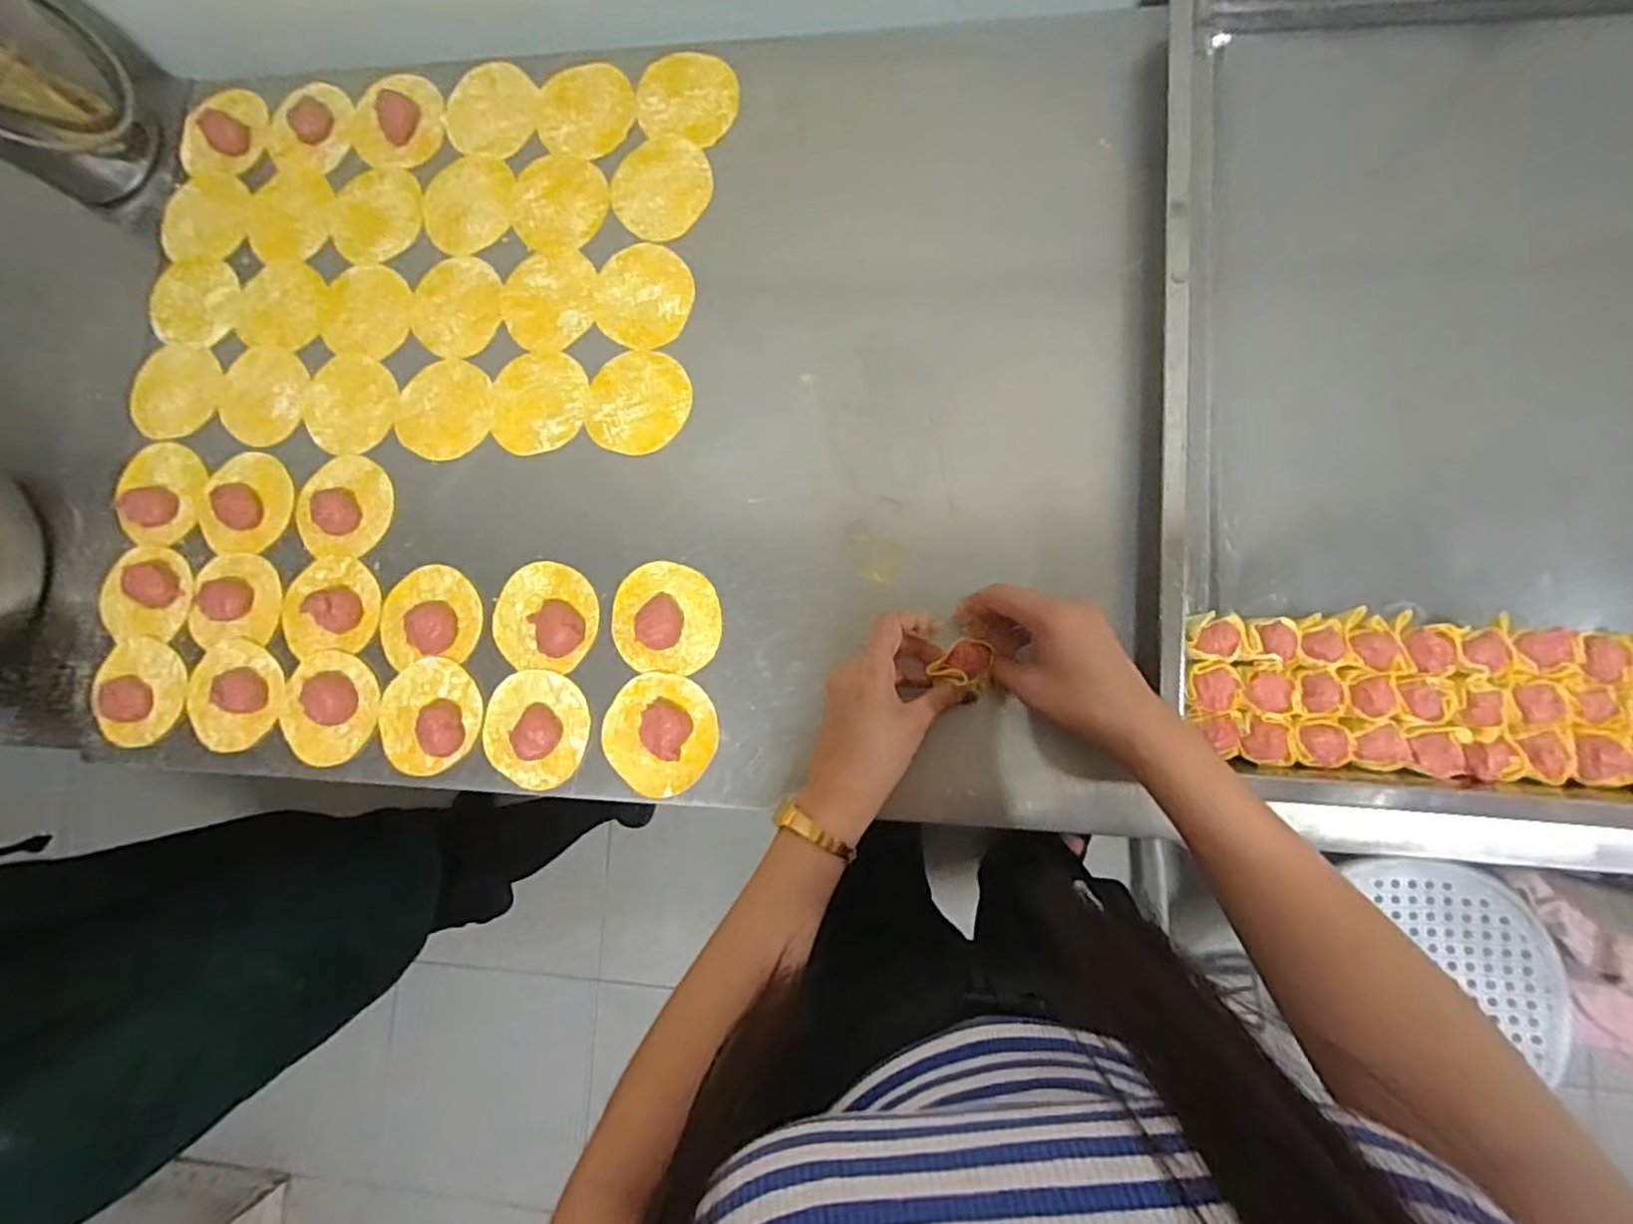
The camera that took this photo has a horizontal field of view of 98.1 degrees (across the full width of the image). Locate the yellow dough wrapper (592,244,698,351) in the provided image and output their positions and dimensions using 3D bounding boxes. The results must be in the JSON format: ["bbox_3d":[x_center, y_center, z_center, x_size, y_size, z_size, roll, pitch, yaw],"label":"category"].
[{"bbox_3d":[-0.135,-0.248,0.556,0.079,0.004,0.082,-1,83,6],"label":"yellow dough wrapper"}]

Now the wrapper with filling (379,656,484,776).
[{"bbox_3d":[-0.293,0.077,0.527,0.076,0.030,0.083,-3,83,6],"label":"wrapper with filling"}]

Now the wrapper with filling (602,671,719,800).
[{"bbox_3d":[-0.115,0.086,0.503,0.083,0.018,0.084,-1,83,6],"label":"wrapper with filling"}]

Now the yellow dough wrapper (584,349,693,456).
[{"bbox_3d":[-0.138,-0.162,0.545,0.080,0.004,0.081,-1,80,8],"label":"yellow dough wrapper"}]

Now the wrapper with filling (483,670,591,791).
[{"bbox_3d":[-0.207,0.084,0.515,0.081,0.020,0.078,-1,83,6],"label":"wrapper with filling"}]

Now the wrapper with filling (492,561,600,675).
[{"bbox_3d":[-0.205,0.003,0.527,0.079,0.017,0.080,-1,83,6],"label":"wrapper with filling"}]

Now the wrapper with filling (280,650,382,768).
[{"bbox_3d":[-0.375,0.070,0.537,0.079,0.016,0.075,-1,83,6],"label":"wrapper with filling"}]

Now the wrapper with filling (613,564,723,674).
[{"bbox_3d":[-0.112,0.003,0.513,0.081,0.023,0.080,-1,83,6],"label":"wrapper with filling"}]

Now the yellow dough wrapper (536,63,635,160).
[{"bbox_3d":[-0.188,-0.415,0.583,0.081,0.004,0.093,0,80,7],"label":"yellow dough wrapper"}]

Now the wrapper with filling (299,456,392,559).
[{"bbox_3d":[-0.375,-0.086,0.560,0.067,0.013,0.084,-9,82,5],"label":"wrapper with filling"}]

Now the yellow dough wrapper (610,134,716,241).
[{"bbox_3d":[-0.122,-0.340,0.564,0.080,0.004,0.083,-1,83,6],"label":"yellow dough wrapper"}]

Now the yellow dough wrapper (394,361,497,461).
[{"bbox_3d":[-0.298,-0.163,0.569,0.079,0.004,0.080,0,82,4],"label":"yellow dough wrapper"}]

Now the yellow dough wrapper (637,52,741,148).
[{"bbox_3d":[-0.104,-0.415,0.571,0.081,0.007,0.072,15,85,8],"label":"yellow dough wrapper"}]

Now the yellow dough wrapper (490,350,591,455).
[{"bbox_3d":[-0.218,-0.164,0.557,0.077,0.004,0.081,-1,83,6],"label":"yellow dough wrapper"}]

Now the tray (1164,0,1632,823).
[{"bbox_3d":[0.426,-0.185,0.460,0.392,0.065,0.610,3,83,6],"label":"tray"}]

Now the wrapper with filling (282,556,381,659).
[{"bbox_3d":[-0.381,-0.006,0.543,0.072,0.021,0.074,-4,83,5],"label":"wrapper with filling"}]

